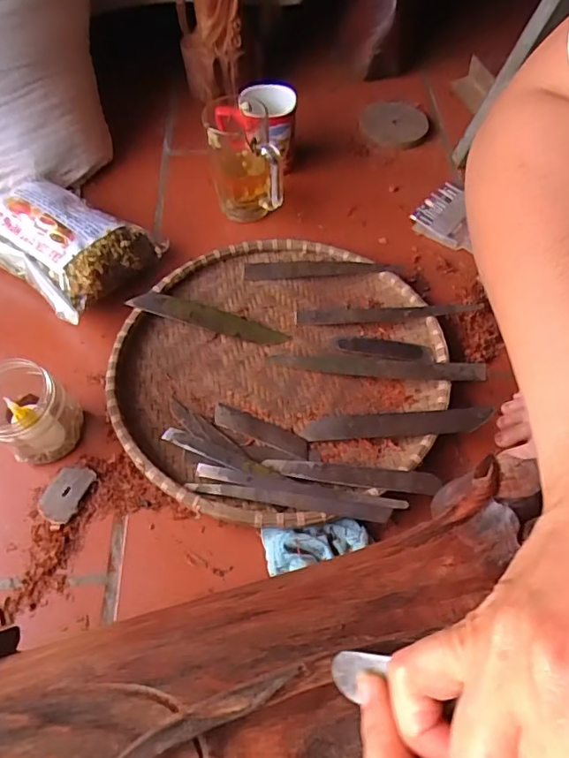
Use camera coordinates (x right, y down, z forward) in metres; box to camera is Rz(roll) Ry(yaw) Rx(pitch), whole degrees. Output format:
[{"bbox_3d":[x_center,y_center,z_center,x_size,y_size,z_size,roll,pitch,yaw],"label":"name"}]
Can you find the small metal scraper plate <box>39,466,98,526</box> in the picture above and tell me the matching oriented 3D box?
[{"bbox_3d":[-0.205,0.106,0.492,0.037,0.006,0.054,17,60,12],"label":"small metal scraper plate"}]

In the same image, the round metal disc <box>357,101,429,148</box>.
[{"bbox_3d":[0.157,-0.369,0.757,0.096,0.014,0.102,3,58,6],"label":"round metal disc"}]

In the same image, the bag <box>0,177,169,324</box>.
[{"bbox_3d":[-0.282,-0.161,0.626,0.234,0.074,0.140,28,63,18],"label":"bag"}]

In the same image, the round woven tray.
[{"bbox_3d":[-0.014,-0.018,0.546,0.324,0.029,0.325,-1,58,1],"label":"round woven tray"}]

